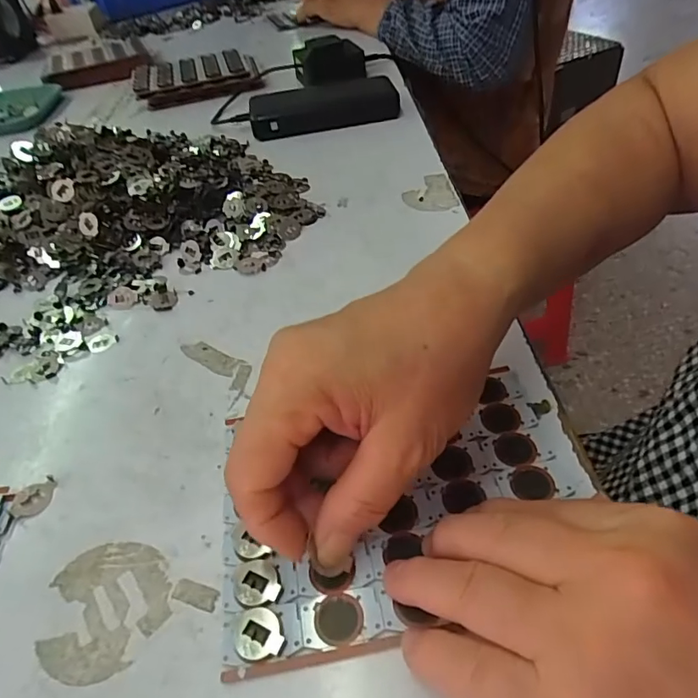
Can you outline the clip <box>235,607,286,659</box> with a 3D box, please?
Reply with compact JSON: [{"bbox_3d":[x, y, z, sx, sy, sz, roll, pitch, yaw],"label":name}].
[{"bbox_3d":[-0.033,0.105,0.184,0.016,0.004,0.018,-22,47,-15],"label":"clip"}]

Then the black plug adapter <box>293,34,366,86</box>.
[{"bbox_3d":[-0.024,-0.352,0.610,0.085,0.050,0.034,-1,45,5],"label":"black plug adapter"}]

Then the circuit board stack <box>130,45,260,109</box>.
[{"bbox_3d":[-0.195,-0.350,0.643,0.150,0.027,0.099,-14,46,-8],"label":"circuit board stack"}]

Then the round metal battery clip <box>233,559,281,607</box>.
[{"bbox_3d":[-0.037,0.092,0.197,0.017,0.004,0.018,-3,45,3],"label":"round metal battery clip"}]

